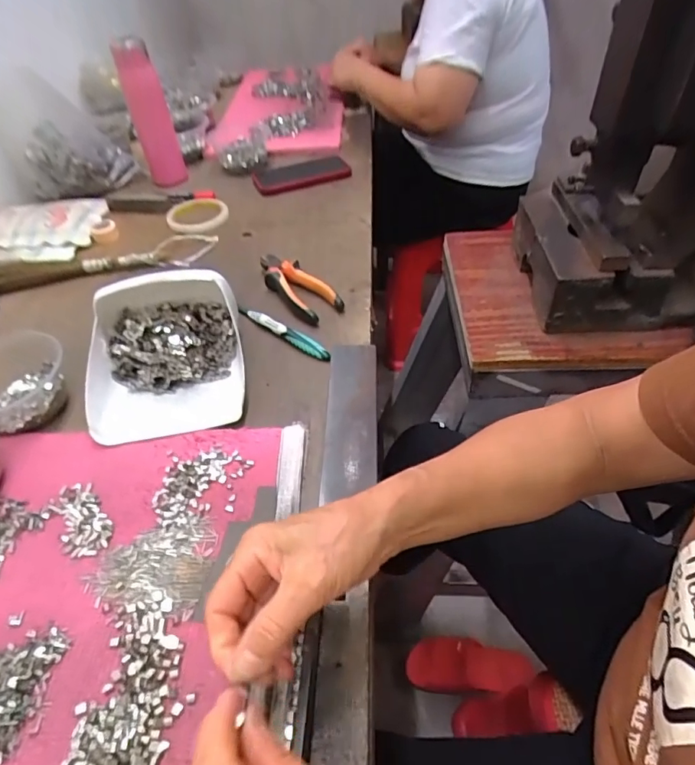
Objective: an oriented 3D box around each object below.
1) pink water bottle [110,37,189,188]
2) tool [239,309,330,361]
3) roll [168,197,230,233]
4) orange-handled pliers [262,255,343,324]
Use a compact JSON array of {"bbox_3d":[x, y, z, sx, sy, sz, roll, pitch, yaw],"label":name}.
[{"bbox_3d":[-0.340,-0.459,0.872,0.067,0.230,0.065,-16,48,-12],"label":"pink water bottle"},{"bbox_3d":[-0.076,-0.061,0.580,0.139,0.010,0.012,30,54,27],"label":"tool"},{"bbox_3d":[-0.247,-0.270,0.813,0.100,0.017,0.092,-1,46,1],"label":"roll"},{"bbox_3d":[-0.067,-0.125,0.637,0.051,0.018,0.150,-30,53,-24],"label":"orange-handled pliers"}]

